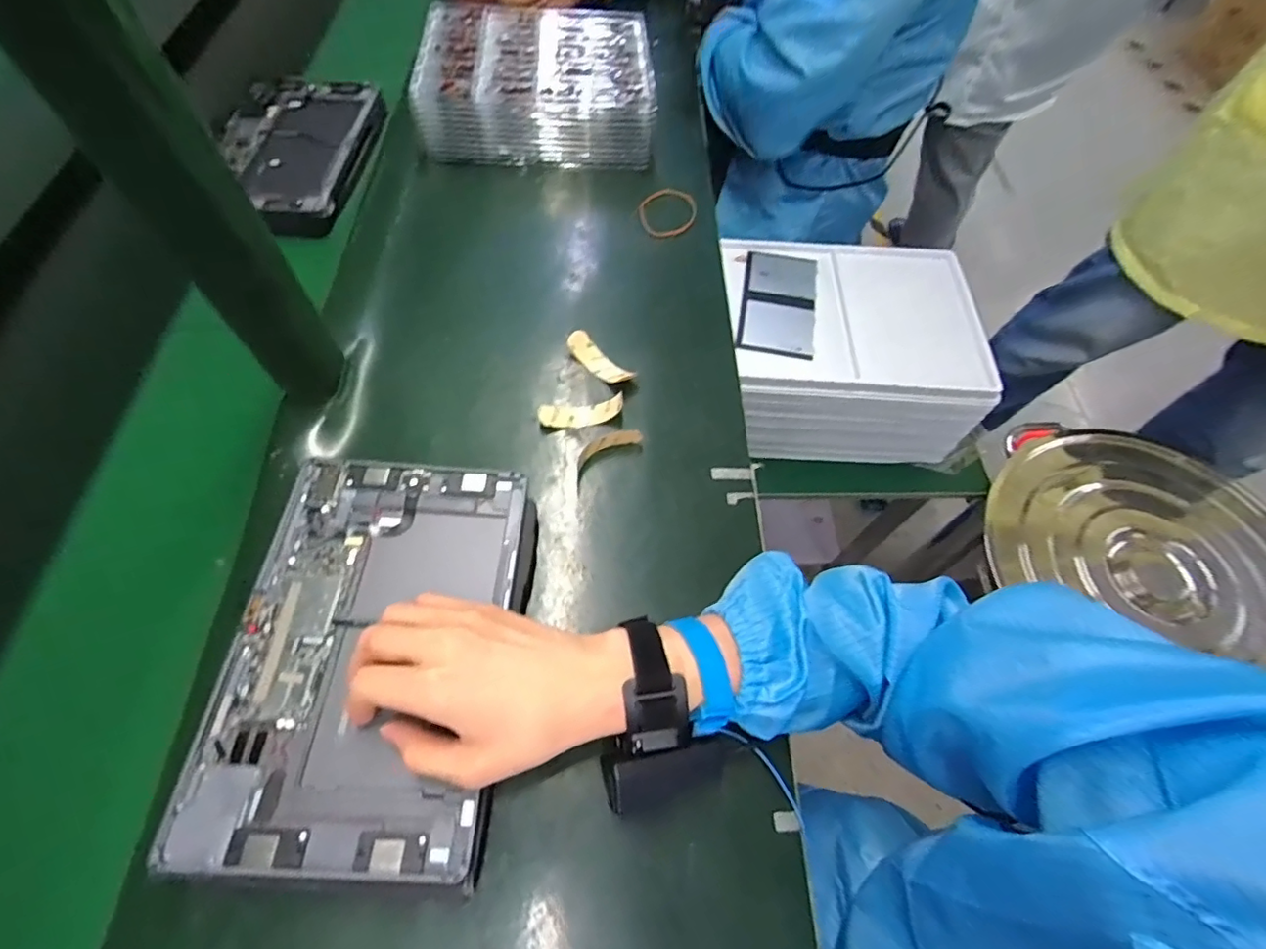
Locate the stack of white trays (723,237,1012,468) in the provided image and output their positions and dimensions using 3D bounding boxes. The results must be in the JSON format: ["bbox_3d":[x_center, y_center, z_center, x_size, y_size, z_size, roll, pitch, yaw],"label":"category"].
[{"bbox_3d":[0.268,-0.163,0.752,0.306,0.183,0.230,3,59,1],"label":"stack of white trays"}]

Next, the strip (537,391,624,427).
[{"bbox_3d":[-0.044,-0.052,0.487,0.072,0.019,0.019,-10,60,-7],"label":"strip"}]

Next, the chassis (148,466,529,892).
[{"bbox_3d":[-0.162,0.109,0.363,0.170,0.018,0.260,2,59,0],"label":"chassis"}]

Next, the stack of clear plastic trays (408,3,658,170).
[{"bbox_3d":[-0.112,-0.468,0.677,0.258,0.076,0.213,-2,59,-2],"label":"stack of clear plastic trays"}]

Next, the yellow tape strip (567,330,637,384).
[{"bbox_3d":[-0.029,-0.103,0.515,0.072,0.022,0.024,38,65,20],"label":"yellow tape strip"}]

